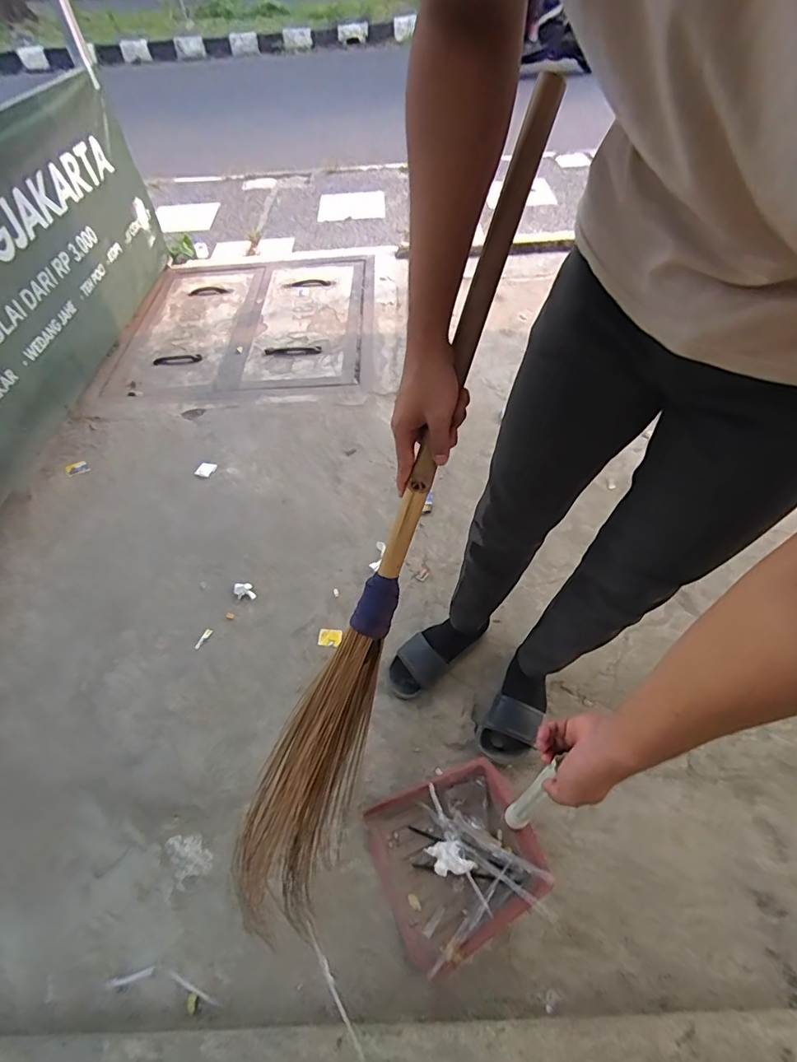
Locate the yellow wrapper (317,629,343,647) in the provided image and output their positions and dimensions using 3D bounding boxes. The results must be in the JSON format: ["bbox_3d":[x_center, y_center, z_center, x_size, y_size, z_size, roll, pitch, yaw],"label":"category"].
[{"bbox_3d":[-0.166,0.260,1.162,0.056,0.008,0.043,6,52,5],"label":"yellow wrapper"}]

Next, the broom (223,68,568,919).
[{"bbox_3d":[-0.026,0.075,0.575,0.097,1.040,0.099,25,15,19],"label":"broom"}]

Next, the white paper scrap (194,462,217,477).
[{"bbox_3d":[-0.617,-0.200,1.530,0.052,0.005,0.059,18,54,14],"label":"white paper scrap"}]

